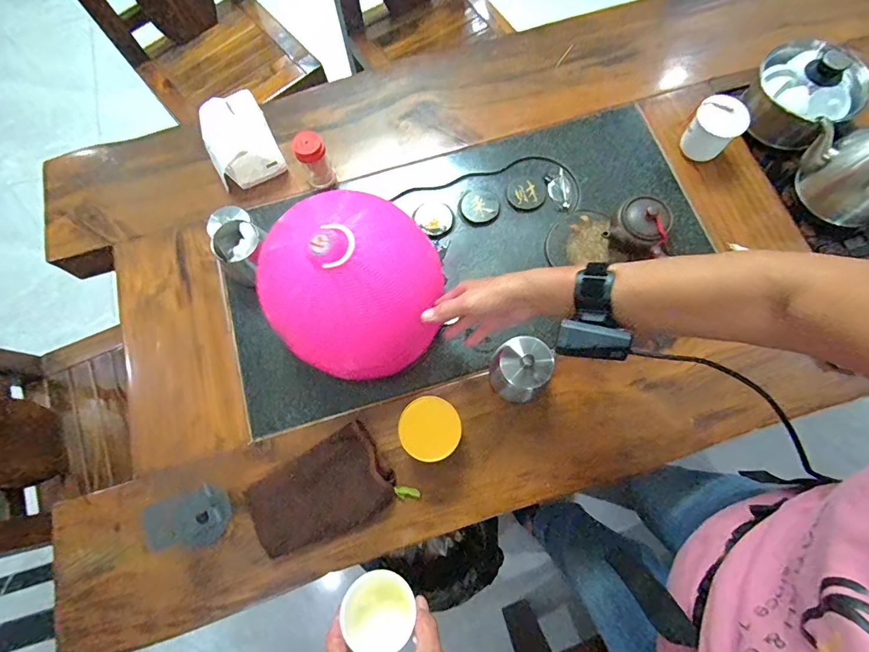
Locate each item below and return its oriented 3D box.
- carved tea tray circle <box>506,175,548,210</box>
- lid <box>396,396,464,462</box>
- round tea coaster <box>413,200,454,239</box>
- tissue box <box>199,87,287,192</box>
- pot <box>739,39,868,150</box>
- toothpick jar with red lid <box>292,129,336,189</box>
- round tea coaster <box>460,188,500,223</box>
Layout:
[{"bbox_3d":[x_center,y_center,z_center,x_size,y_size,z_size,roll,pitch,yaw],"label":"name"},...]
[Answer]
[{"bbox_3d":[0.165,-0.240,0.753,0.069,0.008,0.069,0,74,1],"label":"carved tea tray circle"},{"bbox_3d":[-0.005,0.136,0.561,0.080,0.010,0.081,0,74,1],"label":"lid"},{"bbox_3d":[0.001,-0.190,0.738,0.061,0.004,0.068,-42,77,-10],"label":"round tea coaster"},{"bbox_3d":[-0.342,-0.328,0.739,0.111,0.075,0.143,-23,75,-5],"label":"tissue box"},{"bbox_3d":[0.611,-0.388,0.719,0.163,0.121,0.159,0,74,1],"label":"pot"},{"bbox_3d":[-0.205,-0.286,0.722,0.050,0.089,0.047,0,74,1],"label":"toothpick jar with red lid"},{"bbox_3d":[0.081,-0.213,0.748,0.066,0.006,0.064,0,74,1],"label":"round tea coaster"}]

